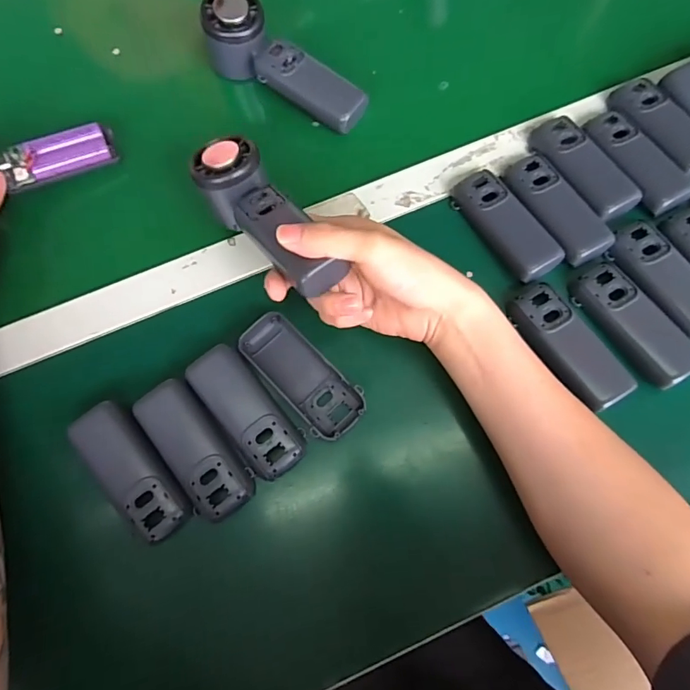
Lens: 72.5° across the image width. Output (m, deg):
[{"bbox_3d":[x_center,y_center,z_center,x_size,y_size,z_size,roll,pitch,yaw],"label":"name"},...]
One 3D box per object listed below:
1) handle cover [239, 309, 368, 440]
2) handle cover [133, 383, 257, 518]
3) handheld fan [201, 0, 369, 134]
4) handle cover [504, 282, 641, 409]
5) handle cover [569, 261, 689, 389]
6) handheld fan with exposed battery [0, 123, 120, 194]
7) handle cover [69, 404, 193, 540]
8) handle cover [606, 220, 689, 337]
[{"bbox_3d":[-0.034,0.023,0.361,0.107,0.016,0.045,43,76,12],"label":"handle cover"},{"bbox_3d":[-0.110,0.075,0.342,0.043,0.016,0.104,-36,76,-12],"label":"handle cover"},{"bbox_3d":[-0.053,-0.256,0.423,0.158,0.052,0.046,31,73,9],"label":"handheld fan"},{"bbox_3d":[0.170,-0.002,0.360,0.035,0.015,0.106,-31,74,-11],"label":"handle cover"},{"bbox_3d":[0.224,-0.019,0.365,0.043,0.019,0.106,-31,75,-11],"label":"handle cover"},{"bbox_3d":[-0.280,-0.155,0.402,0.156,0.033,0.043,-21,72,-24],"label":"handheld fan with exposed battery"},{"bbox_3d":[-0.152,0.089,0.335,0.037,0.023,0.101,-38,76,-12],"label":"handle cover"},{"bbox_3d":[0.253,-0.053,0.370,0.039,0.014,0.102,-28,74,-10],"label":"handle cover"}]

